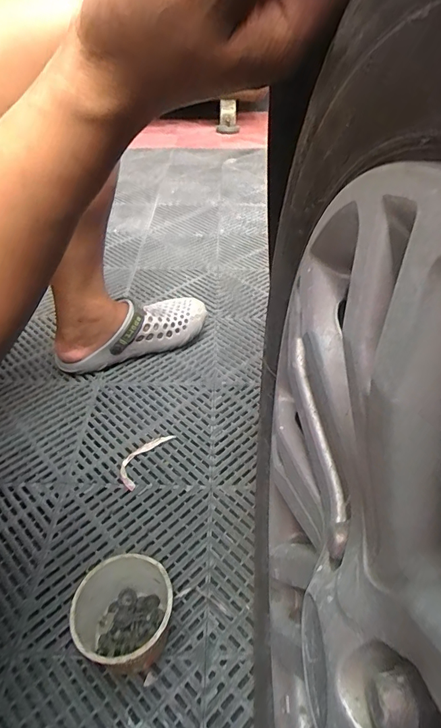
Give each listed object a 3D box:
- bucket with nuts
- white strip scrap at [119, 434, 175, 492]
[{"bbox_3d":[-0.092,0.251,0.435,0.088,0.082,0.085,-1,42,1],"label":"bucket with nuts"},{"bbox_3d":[-0.110,0.130,0.618,0.039,0.009,0.103,20,46,21],"label":"white strip scrap"}]

